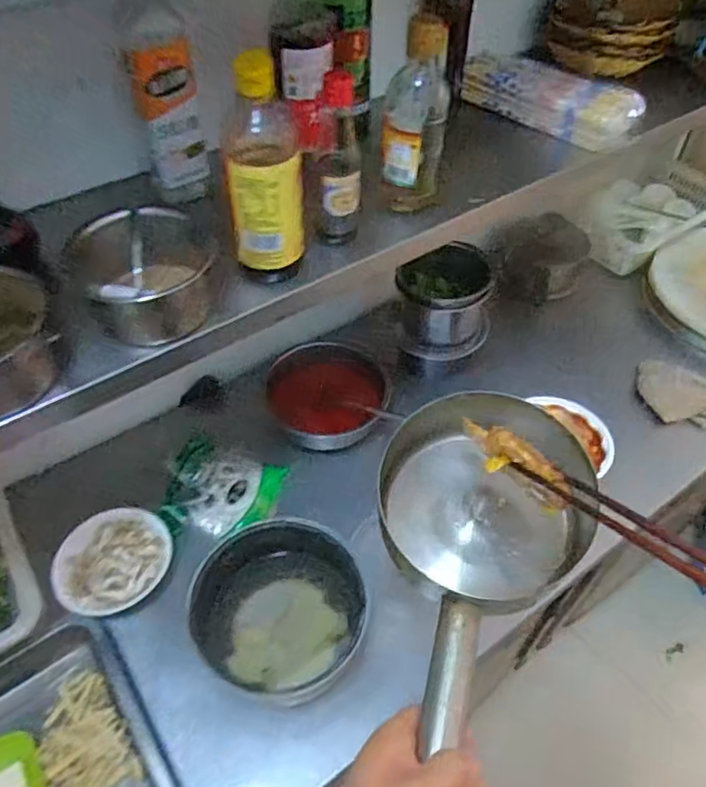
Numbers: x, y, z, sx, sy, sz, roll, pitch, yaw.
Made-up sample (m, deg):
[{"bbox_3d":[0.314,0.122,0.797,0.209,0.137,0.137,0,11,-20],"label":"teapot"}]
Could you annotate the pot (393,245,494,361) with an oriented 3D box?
[{"bbox_3d":[0.151,-0.148,0.996,0.160,0.133,0.148,1,49,2],"label":"pot"}]

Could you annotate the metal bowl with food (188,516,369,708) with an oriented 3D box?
[{"bbox_3d":[-0.088,0.265,0.749,0.212,0.120,0.193,0,49,1],"label":"metal bowl with food"}]

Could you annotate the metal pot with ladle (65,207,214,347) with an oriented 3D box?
[{"bbox_3d":[-0.197,-0.109,0.579,0.126,0.074,0.134,34,58,27],"label":"metal pot with ladle"}]

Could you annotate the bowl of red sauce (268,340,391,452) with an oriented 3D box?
[{"bbox_3d":[-0.046,0.000,0.968,0.186,0.048,0.173,0,49,1],"label":"bowl of red sauce"}]

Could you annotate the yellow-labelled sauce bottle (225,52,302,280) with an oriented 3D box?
[{"bbox_3d":[-0.083,-0.200,0.564,0.072,0.207,0.072,-10,50,-8],"label":"yellow-labelled sauce bottle"}]

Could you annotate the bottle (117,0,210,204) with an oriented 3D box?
[{"bbox_3d":[-0.196,-0.300,0.648,0.067,0.212,0.054,-10,50,-8],"label":"bottle"}]

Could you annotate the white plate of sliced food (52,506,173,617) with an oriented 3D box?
[{"bbox_3d":[-0.312,0.222,0.797,0.132,0.048,0.131,0,49,1],"label":"white plate of sliced food"}]

